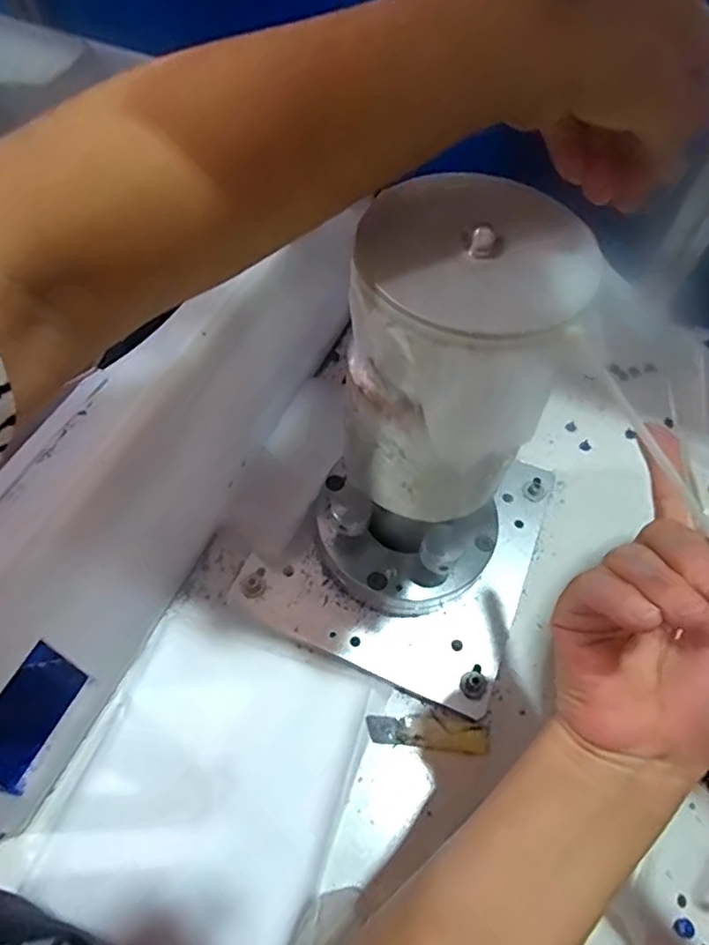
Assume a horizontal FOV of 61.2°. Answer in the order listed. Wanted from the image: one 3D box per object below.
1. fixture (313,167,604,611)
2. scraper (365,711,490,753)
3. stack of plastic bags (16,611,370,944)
[{"bbox_3d":[0.046,-0.012,0.371,0.114,0.283,0.102,30,61,13],"label":"fixture"},{"bbox_3d":[0.051,0.182,0.423,0.083,0.010,0.023,7,59,0],"label":"scraper"},{"bbox_3d":[-0.097,0.208,0.385,0.173,0.026,0.215,21,60,8],"label":"stack of plastic bags"}]

